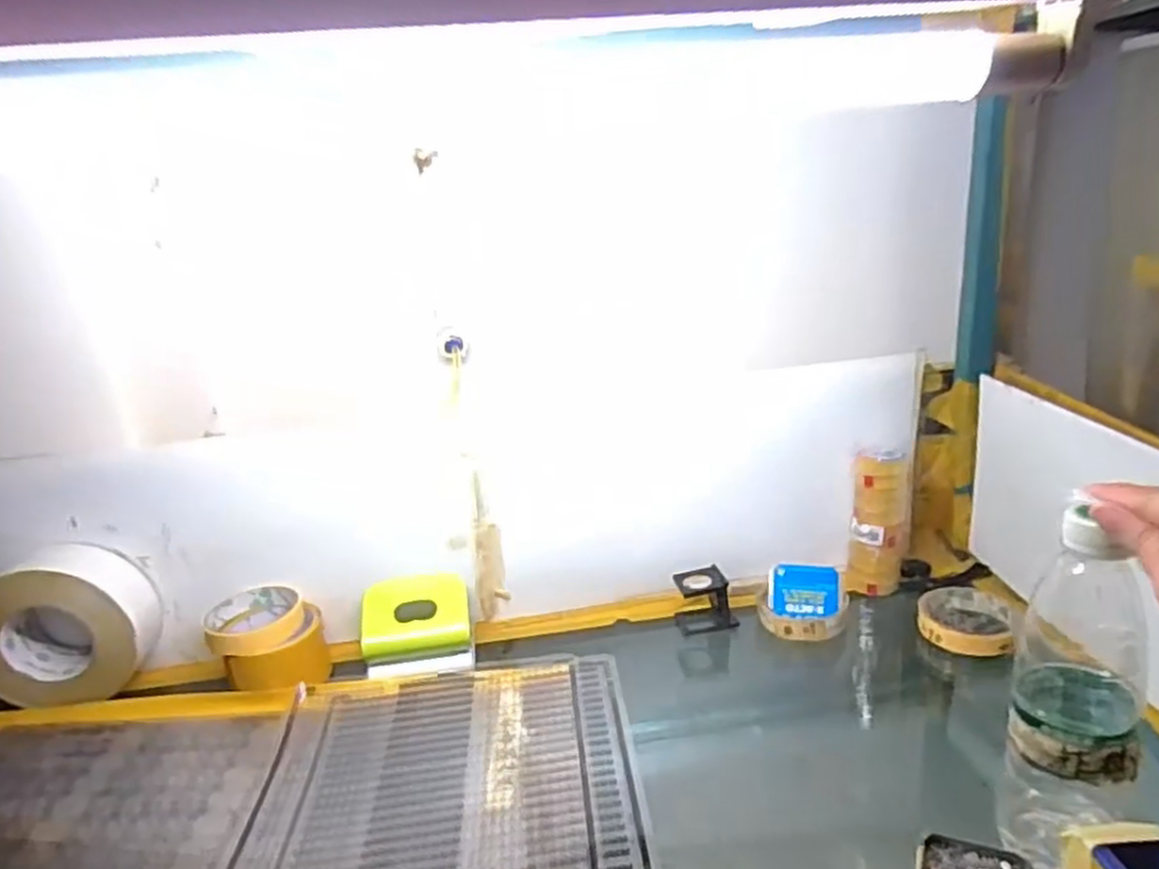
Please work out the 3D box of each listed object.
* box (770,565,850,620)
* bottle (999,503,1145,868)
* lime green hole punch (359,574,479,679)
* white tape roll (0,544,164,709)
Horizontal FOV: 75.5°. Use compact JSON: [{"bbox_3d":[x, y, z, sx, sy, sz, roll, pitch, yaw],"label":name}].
[{"bbox_3d":[0.216,0.150,0.710,0.071,0.016,0.053,-1,60,8],"label":"box"},{"bbox_3d":[0.286,0.149,0.429,0.067,0.224,0.067,-14,20,-31],"label":"bottle"},{"bbox_3d":[-0.151,0.179,0.702,0.099,0.061,0.078,-8,17,-6],"label":"lime green hole punch"},{"bbox_3d":[-0.463,0.179,0.677,0.142,0.137,0.061,-8,17,-8],"label":"white tape roll"}]

